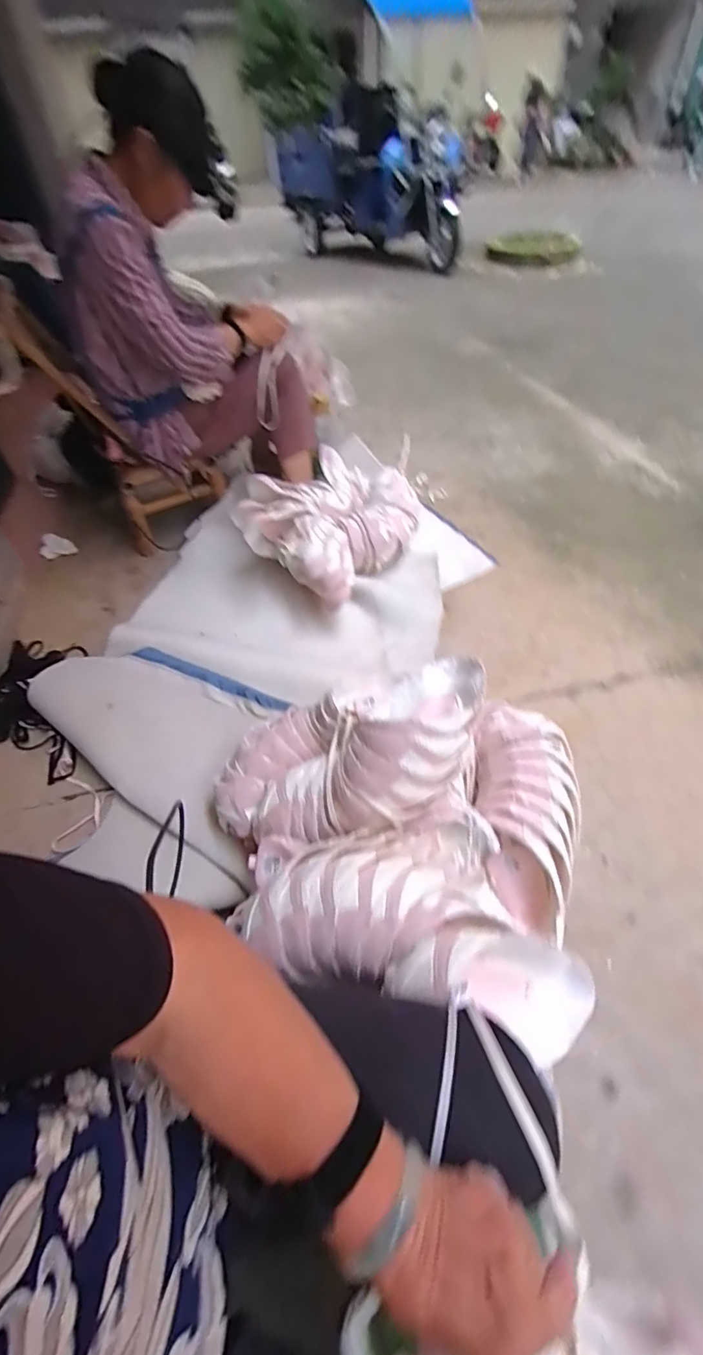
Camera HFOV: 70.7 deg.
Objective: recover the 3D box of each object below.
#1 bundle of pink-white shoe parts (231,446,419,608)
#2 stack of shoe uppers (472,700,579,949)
[{"bbox_3d":[-0.055,-0.426,1.344,0.372,0.186,0.445,23,54,22],"label":"bundle of pink-white shoe parts"},{"bbox_3d":[0.288,0.204,0.817,0.158,0.098,0.365,2,63,2],"label":"stack of shoe uppers"}]

